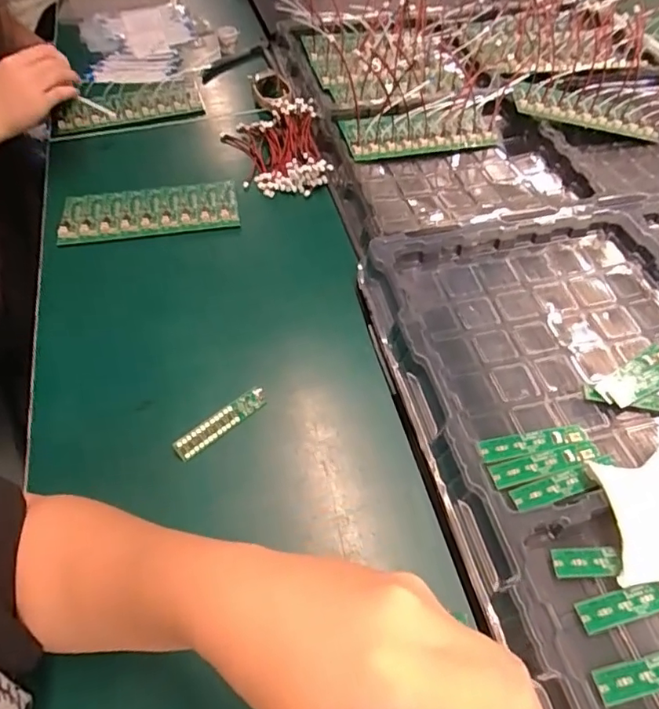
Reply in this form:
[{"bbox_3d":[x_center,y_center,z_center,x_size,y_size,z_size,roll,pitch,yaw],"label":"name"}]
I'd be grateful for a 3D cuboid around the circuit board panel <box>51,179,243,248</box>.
[{"bbox_3d":[-0.204,-0.161,0.591,0.192,0.015,0.076,-10,54,-8],"label":"circuit board panel"}]

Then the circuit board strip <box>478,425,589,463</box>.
[{"bbox_3d":[0.152,0.066,0.388,0.081,0.004,0.018,-11,56,-5],"label":"circuit board strip"}]

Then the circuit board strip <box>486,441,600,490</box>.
[{"bbox_3d":[0.156,0.079,0.378,0.083,0.005,0.019,-12,54,-9],"label":"circuit board strip"}]

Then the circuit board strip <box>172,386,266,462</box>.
[{"bbox_3d":[-0.089,0.057,0.431,0.085,0.020,0.004,-35,21,-24],"label":"circuit board strip"}]

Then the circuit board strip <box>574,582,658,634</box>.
[{"bbox_3d":[0.195,0.155,0.325,0.081,0.007,0.018,-13,63,-6],"label":"circuit board strip"}]

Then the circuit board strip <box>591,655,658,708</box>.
[{"bbox_3d":[0.195,0.185,0.302,0.083,0.005,0.018,-9,54,-8],"label":"circuit board strip"}]

